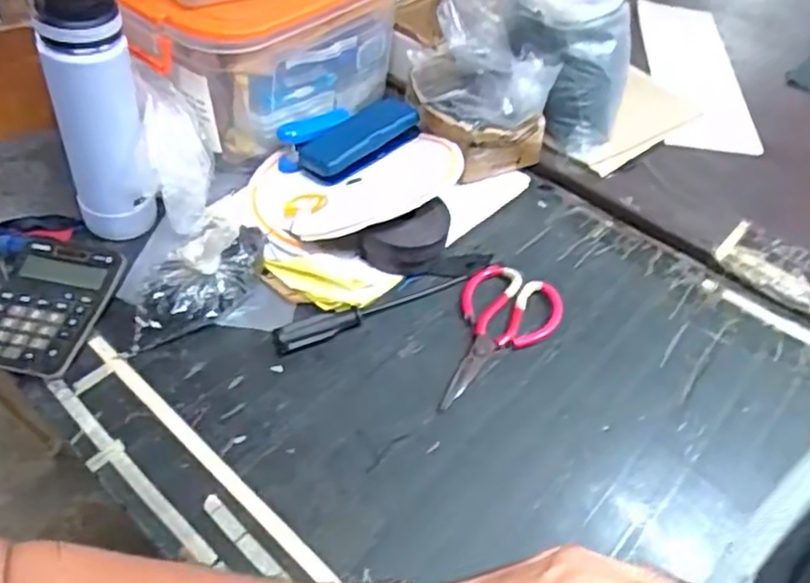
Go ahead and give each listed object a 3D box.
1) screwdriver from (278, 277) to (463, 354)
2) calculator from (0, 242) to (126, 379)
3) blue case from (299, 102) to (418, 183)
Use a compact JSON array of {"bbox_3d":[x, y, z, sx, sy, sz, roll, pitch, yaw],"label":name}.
[{"bbox_3d":[-0.031,0.014,0.678,0.209,0.023,0.023,-23,54,-21],"label":"screwdriver"},{"bbox_3d":[-0.349,0.013,0.651,0.108,0.018,0.145,11,49,7],"label":"calculator"},{"bbox_3d":[-0.050,-0.177,0.795,0.071,0.035,0.145,36,56,25],"label":"blue case"}]

